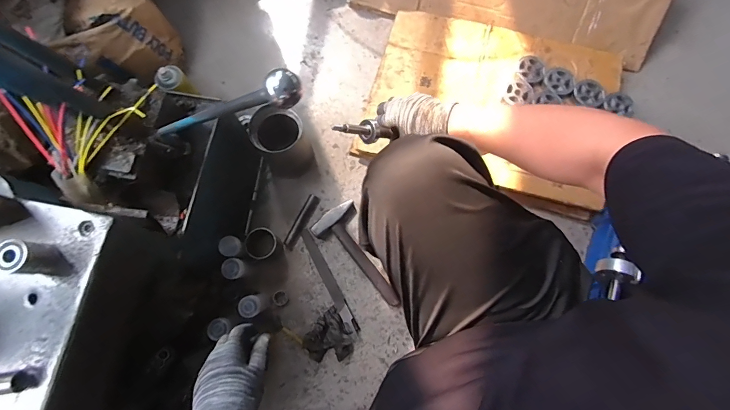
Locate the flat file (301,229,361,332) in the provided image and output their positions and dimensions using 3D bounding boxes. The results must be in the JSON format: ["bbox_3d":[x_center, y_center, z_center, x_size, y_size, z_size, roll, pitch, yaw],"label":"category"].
[{"bbox_3d":[-0.087,0.181,0.902,0.028,0.008,0.270,-28,77,-6],"label":"flat file"}]

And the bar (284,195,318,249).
[{"bbox_3d":[-0.157,0.039,0.924,0.030,0.015,0.140,26,78,7],"label":"bar"}]

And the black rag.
[{"bbox_3d":[-0.083,0.310,0.856,0.109,0.033,0.103,-39,78,-8],"label":"black rag"}]

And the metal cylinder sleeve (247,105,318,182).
[{"bbox_3d":[-0.192,-0.144,0.892,0.122,0.169,0.108,-13,76,-2],"label":"metal cylinder sleeve"}]

